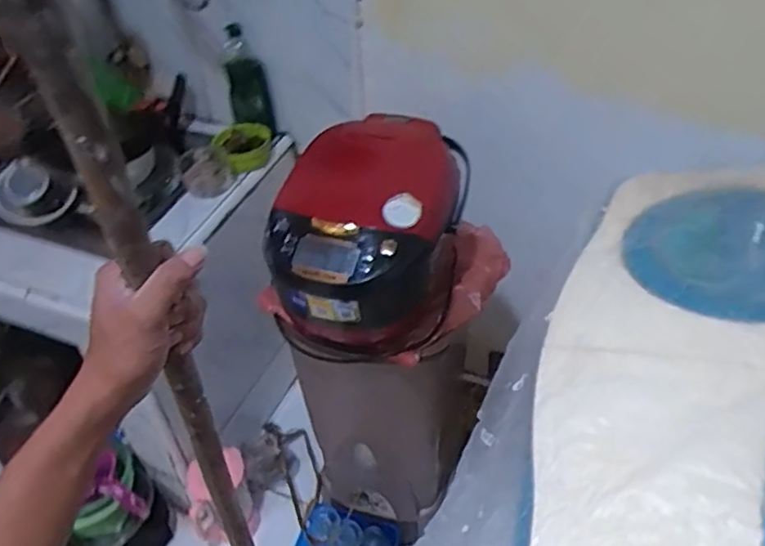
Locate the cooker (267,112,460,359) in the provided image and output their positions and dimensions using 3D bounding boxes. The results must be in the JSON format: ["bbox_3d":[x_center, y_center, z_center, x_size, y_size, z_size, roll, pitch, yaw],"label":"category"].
[{"bbox_3d":[-0.020,-0.044,0.985,0.255,0.251,0.324,4,44,9],"label":"cooker"}]

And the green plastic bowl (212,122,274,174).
[{"bbox_3d":[-0.296,-0.274,1.356,0.116,0.053,0.118,-2,43,2],"label":"green plastic bowl"}]

